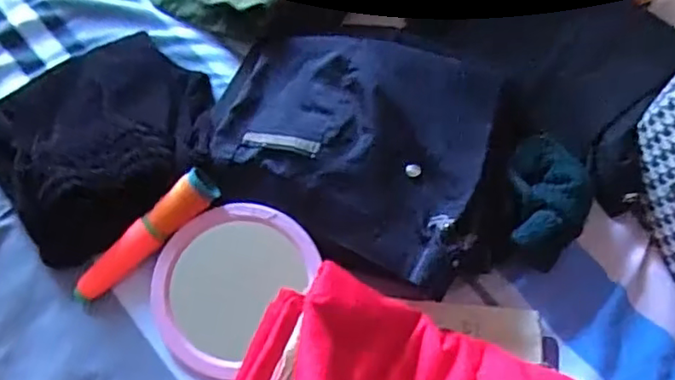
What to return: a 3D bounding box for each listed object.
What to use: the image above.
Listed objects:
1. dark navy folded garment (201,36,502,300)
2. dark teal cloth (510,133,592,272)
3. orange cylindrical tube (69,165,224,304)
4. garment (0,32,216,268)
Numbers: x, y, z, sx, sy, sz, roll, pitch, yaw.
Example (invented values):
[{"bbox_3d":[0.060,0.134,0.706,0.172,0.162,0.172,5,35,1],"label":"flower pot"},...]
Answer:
[{"bbox_3d":[0.023,-0.051,0.665,0.333,0.050,0.259,18,68,9],"label":"dark navy folded garment"},{"bbox_3d":[0.229,0.006,0.656,0.088,0.059,0.143,6,67,4],"label":"dark teal cloth"},{"bbox_3d":[-0.205,0.055,0.643,0.188,0.035,0.031,-41,71,6],"label":"orange cylindrical tube"},{"bbox_3d":[-0.268,-0.069,0.700,0.251,0.100,0.260,0,67,1],"label":"garment"}]

